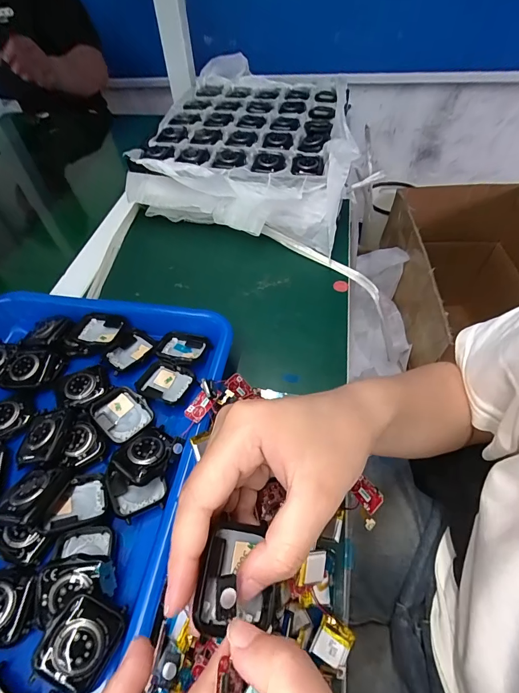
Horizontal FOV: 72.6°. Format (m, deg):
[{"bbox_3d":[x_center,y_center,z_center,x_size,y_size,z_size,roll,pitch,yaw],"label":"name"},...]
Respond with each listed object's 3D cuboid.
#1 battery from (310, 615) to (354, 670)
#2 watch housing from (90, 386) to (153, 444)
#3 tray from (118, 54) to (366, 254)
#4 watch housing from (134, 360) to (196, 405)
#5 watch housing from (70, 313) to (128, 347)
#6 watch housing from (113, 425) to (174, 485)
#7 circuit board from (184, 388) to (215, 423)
[{"bbox_3d":[0.041,0.163,0.196,0.018,0.004,0.020,27,59,22],"label":"battery"},{"bbox_3d":[-0.109,0.052,0.279,0.043,0.015,0.036,35,62,26],"label":"watch housing"},{"bbox_3d":[0.000,-0.287,0.496,0.278,0.076,0.334,13,55,13],"label":"tray"},{"bbox_3d":[-0.080,0.030,0.297,0.046,0.010,0.036,17,55,16],"label":"watch housing"},{"bbox_3d":[-0.149,-0.015,0.326,0.041,0.011,0.039,13,55,13],"label":"watch housing"},{"bbox_3d":[-0.079,0.074,0.250,0.034,0.012,0.044,21,37,23],"label":"watch housing"},{"bbox_3d":[-0.044,0.043,0.258,0.015,0.004,0.023,26,59,22],"label":"circuit board"}]

